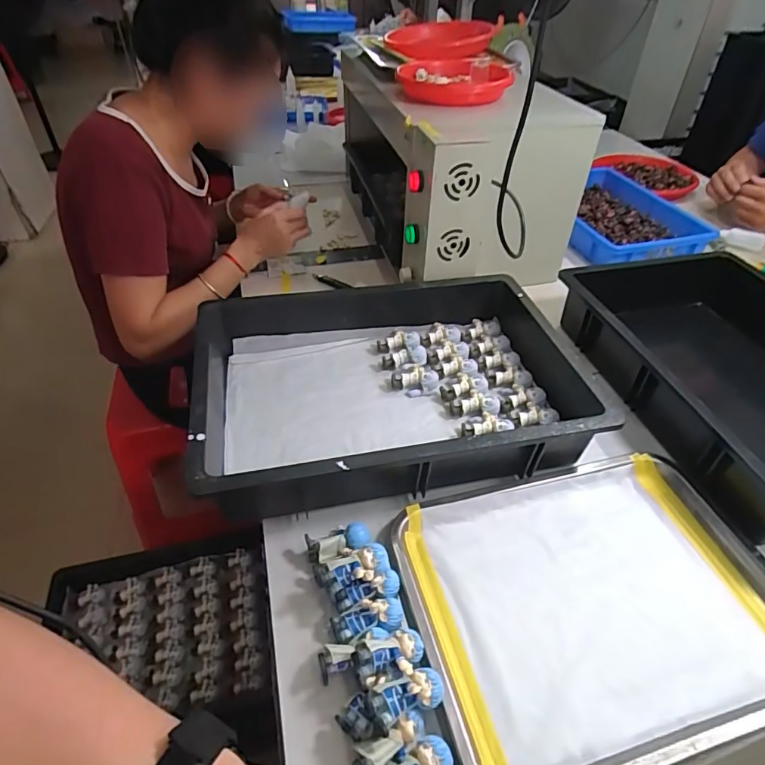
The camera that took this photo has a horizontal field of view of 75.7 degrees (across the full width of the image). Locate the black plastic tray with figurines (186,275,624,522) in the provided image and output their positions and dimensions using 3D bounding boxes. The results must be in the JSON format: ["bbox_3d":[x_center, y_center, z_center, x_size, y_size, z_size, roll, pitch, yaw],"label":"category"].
[{"bbox_3d":[0.008,0.005,0.620,0.446,0.101,0.308,-8,43,-10],"label":"black plastic tray with figurines"}]

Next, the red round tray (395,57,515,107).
[{"bbox_3d":[0.113,-0.483,0.789,0.166,0.039,0.160,1,42,-1],"label":"red round tray"}]

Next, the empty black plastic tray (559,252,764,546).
[{"bbox_3d":[0.488,-0.007,0.657,0.343,0.122,0.434,-7,43,-9],"label":"empty black plastic tray"}]

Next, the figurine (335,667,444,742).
[{"bbox_3d":[0.005,0.249,0.379,0.083,0.028,0.031,-25,46,-1],"label":"figurine"}]

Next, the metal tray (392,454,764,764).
[{"bbox_3d":[0.207,0.200,0.466,0.353,0.020,0.266,-12,44,-14],"label":"metal tray"}]

